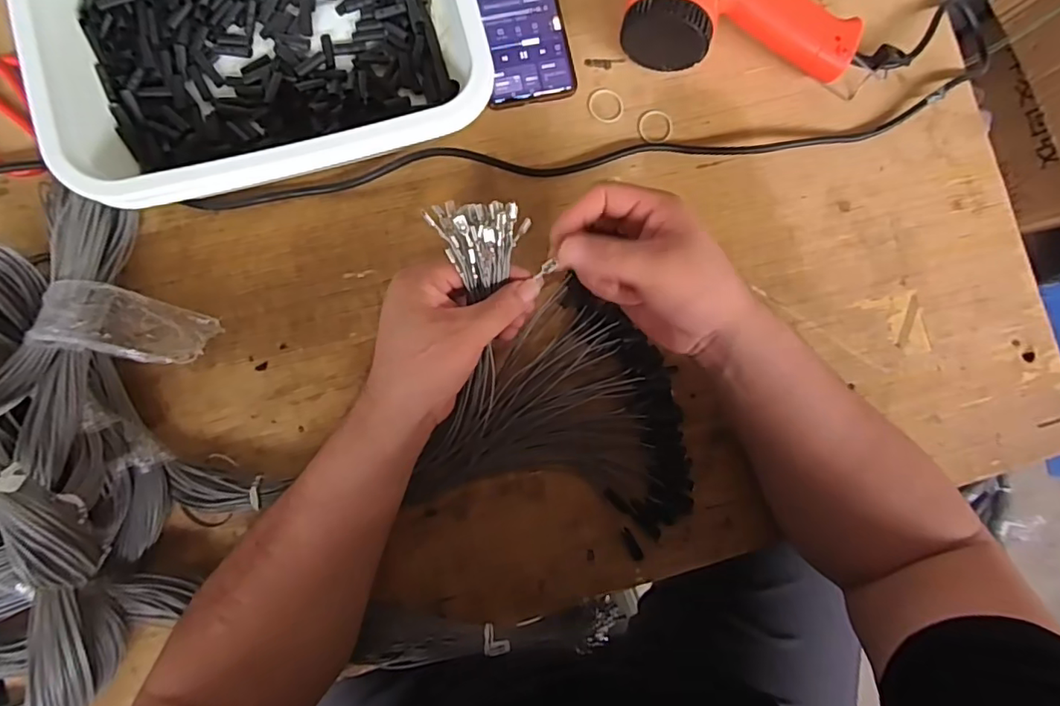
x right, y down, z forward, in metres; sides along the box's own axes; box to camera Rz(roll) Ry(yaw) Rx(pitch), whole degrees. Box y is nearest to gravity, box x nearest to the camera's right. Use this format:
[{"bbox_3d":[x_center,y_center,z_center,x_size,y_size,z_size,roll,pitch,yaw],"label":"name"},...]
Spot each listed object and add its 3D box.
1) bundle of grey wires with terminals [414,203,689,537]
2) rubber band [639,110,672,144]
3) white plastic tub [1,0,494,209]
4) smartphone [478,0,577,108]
[{"bbox_3d":[0.026,0.025,0.401,0.226,0.104,0.195,12,85,-2],"label":"bundle of grey wires with terminals"},{"bbox_3d":[0.106,-0.191,0.467,0.029,0.004,0.028,0,85,-3],"label":"rubber band"},{"bbox_3d":[-0.188,-0.230,0.409,0.281,0.087,0.214,-16,87,-5],"label":"white plastic tub"},{"bbox_3d":[-0.009,-0.286,0.461,0.070,0.013,0.160,-10,86,-4],"label":"smartphone"}]

